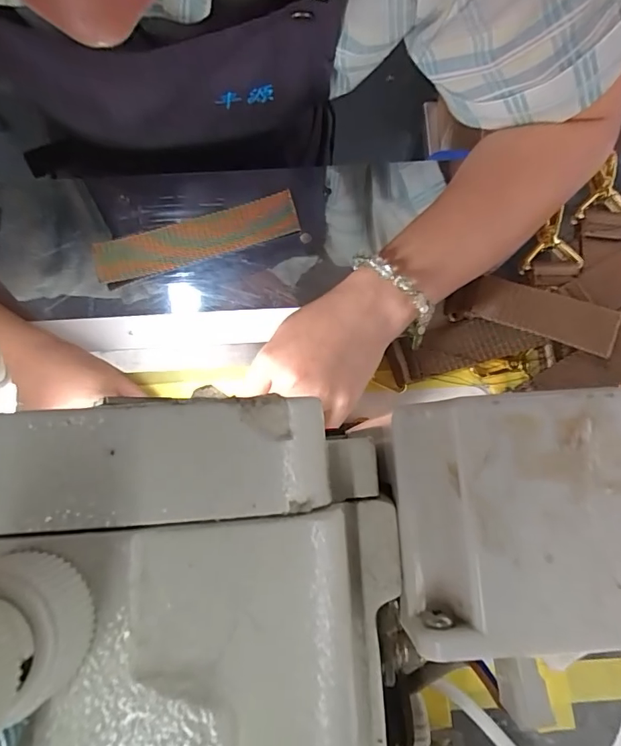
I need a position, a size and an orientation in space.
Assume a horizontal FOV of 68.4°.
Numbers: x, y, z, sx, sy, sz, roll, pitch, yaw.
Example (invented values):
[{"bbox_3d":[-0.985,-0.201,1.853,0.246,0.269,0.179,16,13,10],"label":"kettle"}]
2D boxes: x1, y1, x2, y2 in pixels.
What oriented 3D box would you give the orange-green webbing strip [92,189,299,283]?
[{"bbox_3d":[-0.088,-0.106,0.355,0.153,0.012,0.036,-17,80,-3],"label":"orange-green webbing strip"}]

